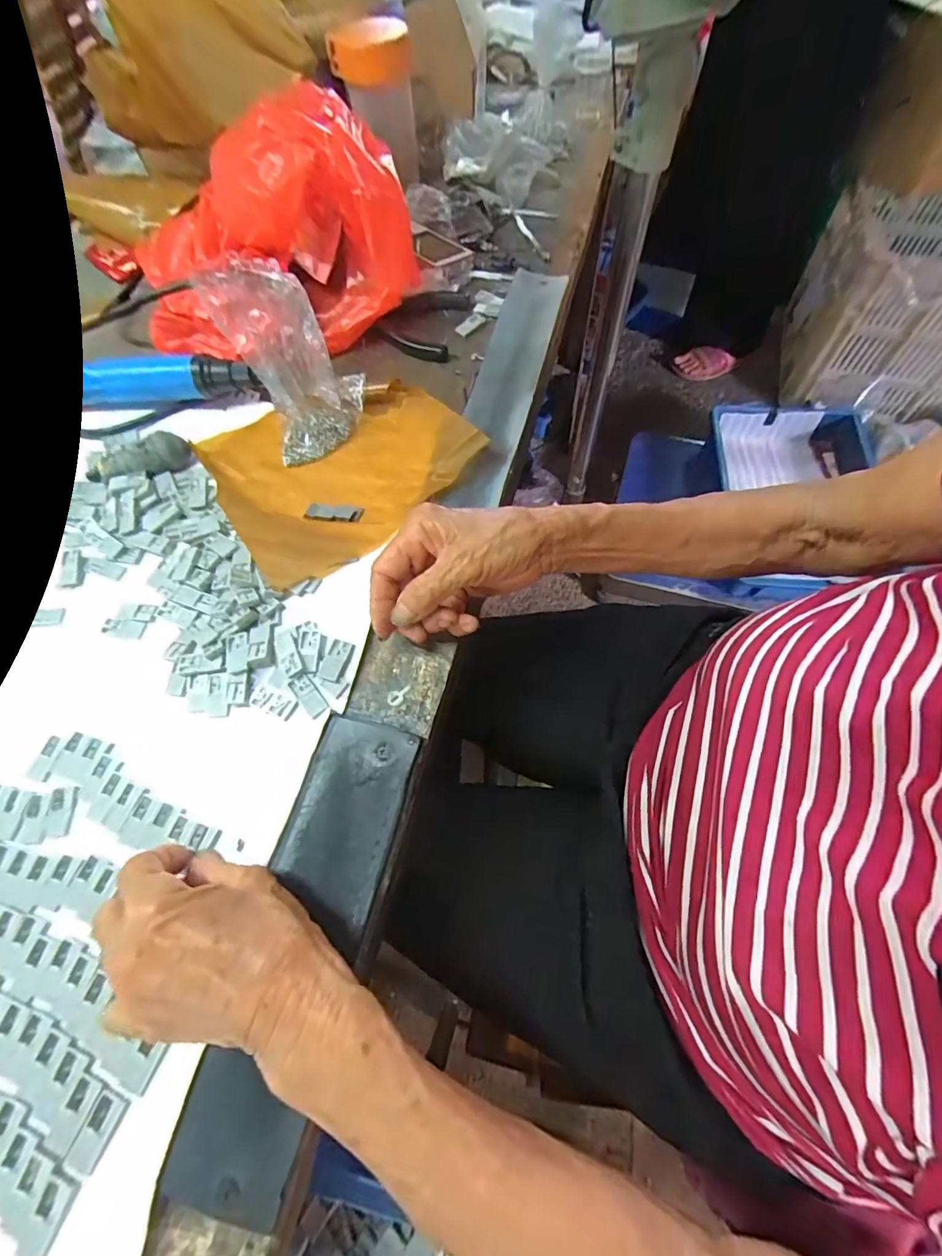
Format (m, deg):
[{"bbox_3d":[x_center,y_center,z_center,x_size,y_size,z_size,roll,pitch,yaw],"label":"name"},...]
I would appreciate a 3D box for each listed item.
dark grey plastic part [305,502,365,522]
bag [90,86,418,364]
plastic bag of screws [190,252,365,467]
[{"bbox_3d":[-0.106,-0.088,0.376,0.043,0.004,0.016,6,65,6],"label":"dark grey plastic part"},{"bbox_3d":[-0.195,-0.370,0.451,0.268,0.118,0.181,-9,64,-1],"label":"bag"},{"bbox_3d":[-0.142,-0.211,0.388,0.082,0.136,0.032,-36,35,-13],"label":"plastic bag of screws"}]

